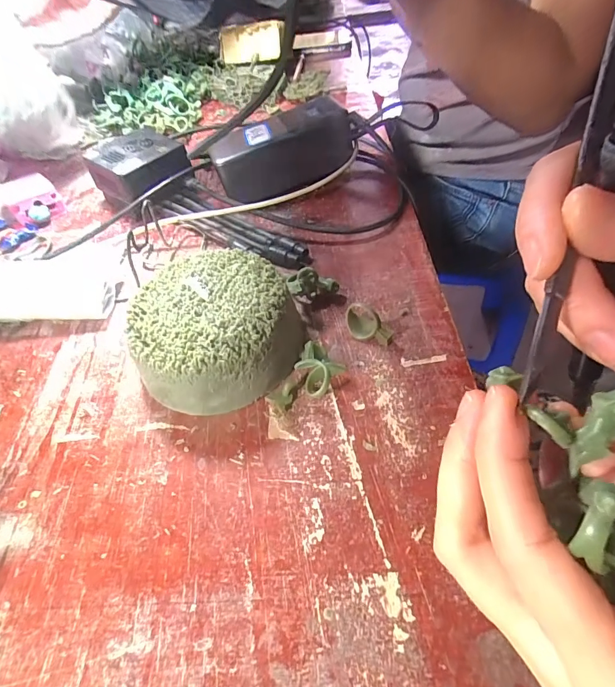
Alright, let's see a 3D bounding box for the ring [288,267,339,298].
[{"bbox_3d":[0.004,-0.042,0.284,0.037,0.019,0.018,0,47,-23],"label":"ring"}]

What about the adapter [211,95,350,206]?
[{"bbox_3d":[-0.023,-0.180,0.373,0.129,0.066,0.038,-19,51,-9],"label":"adapter"}]

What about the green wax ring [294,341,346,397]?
[{"bbox_3d":[0.005,0.018,0.240,0.026,0.019,0.028,27,58,25],"label":"green wax ring"}]

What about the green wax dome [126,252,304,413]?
[{"bbox_3d":[-0.057,-0.010,0.253,0.099,0.047,0.096,-11,50,-3],"label":"green wax dome"}]

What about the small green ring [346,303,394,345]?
[{"bbox_3d":[0.040,-0.013,0.258,0.032,0.024,0.014,34,62,29],"label":"small green ring"}]

